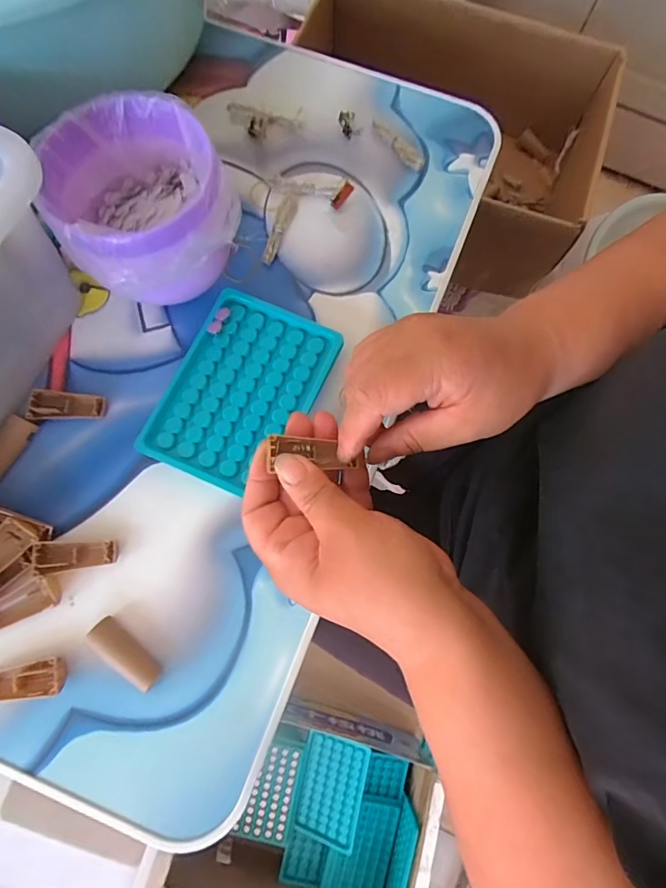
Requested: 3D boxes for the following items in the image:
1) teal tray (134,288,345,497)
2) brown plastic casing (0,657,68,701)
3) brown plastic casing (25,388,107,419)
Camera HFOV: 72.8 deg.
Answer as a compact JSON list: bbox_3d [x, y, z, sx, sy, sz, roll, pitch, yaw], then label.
[{"bbox_3d":[-0.063,-0.037,0.314,0.091,0.020,0.132,26,77,4],"label":"teal tray"},{"bbox_3d":[-0.187,0.143,0.270,0.051,0.009,0.020,-9,77,-5],"label":"brown plastic casing"},{"bbox_3d":[-0.185,-0.027,0.315,0.049,0.010,0.021,2,76,-2],"label":"brown plastic casing"}]

